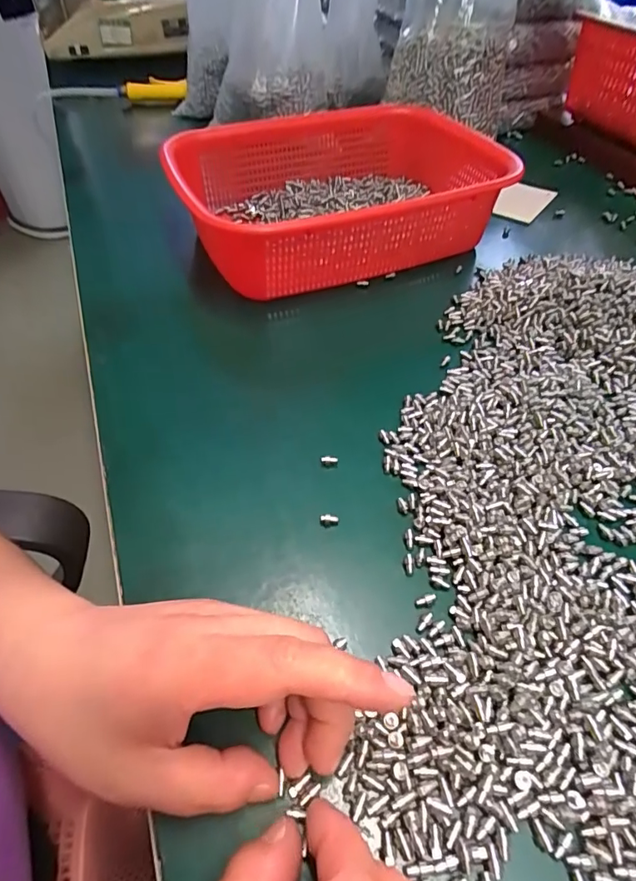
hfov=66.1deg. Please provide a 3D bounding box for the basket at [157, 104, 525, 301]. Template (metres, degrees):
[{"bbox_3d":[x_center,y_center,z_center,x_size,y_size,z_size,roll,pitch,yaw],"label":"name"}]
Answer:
[{"bbox_3d":[0.023,-0.224,0.453,0.256,0.083,0.216,-20,53,-15],"label":"basket"}]

